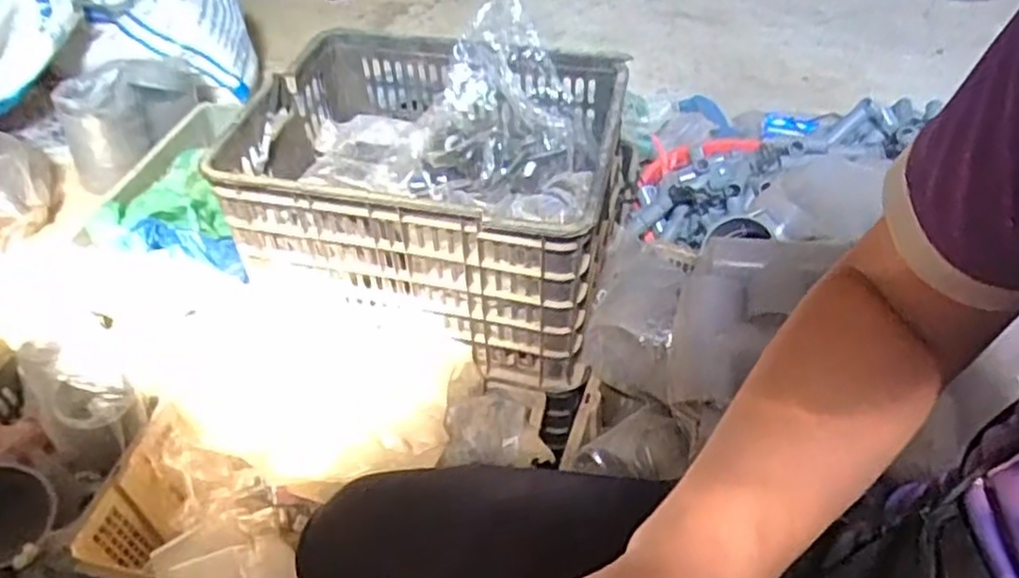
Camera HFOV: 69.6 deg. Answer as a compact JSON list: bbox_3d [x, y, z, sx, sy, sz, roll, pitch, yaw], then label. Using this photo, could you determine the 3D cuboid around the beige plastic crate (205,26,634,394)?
[{"bbox_3d":[-0.085,-0.138,0.974,0.444,0.249,0.387,10,47,13],"label":"beige plastic crate"}]

